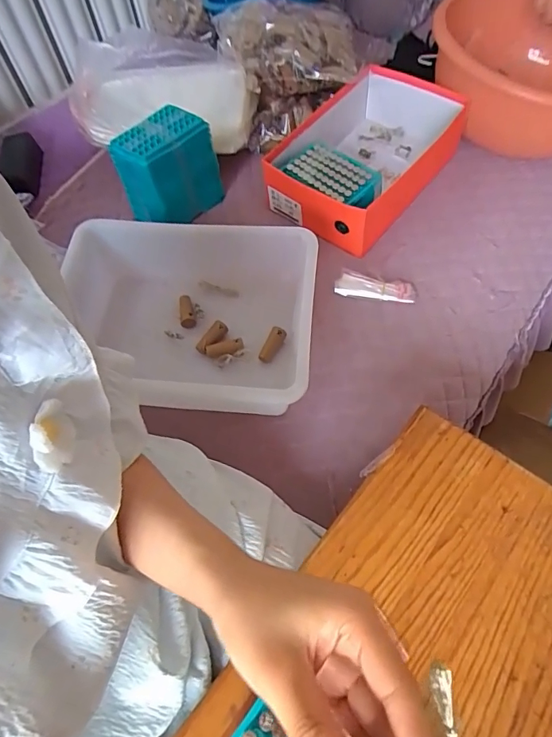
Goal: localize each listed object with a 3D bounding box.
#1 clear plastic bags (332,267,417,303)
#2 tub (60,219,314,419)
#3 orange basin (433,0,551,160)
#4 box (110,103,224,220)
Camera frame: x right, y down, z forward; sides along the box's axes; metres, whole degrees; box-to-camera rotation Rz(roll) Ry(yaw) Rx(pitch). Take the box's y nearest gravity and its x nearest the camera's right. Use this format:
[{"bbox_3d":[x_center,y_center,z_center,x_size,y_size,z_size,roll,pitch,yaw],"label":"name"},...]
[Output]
[{"bbox_3d":[0.146,-0.118,0.669,0.115,0.016,0.039,8,90,6],"label":"clear plastic bags"},{"bbox_3d":[-0.110,-0.057,0.605,0.308,0.119,0.244,3,60,6],"label":"tub"},{"bbox_3d":[0.438,-0.502,0.806,0.341,0.170,0.341,-2,60,3],"label":"orange basin"},{"bbox_3d":[-0.169,-0.319,0.731,0.091,0.136,0.131,33,67,21],"label":"box"}]

